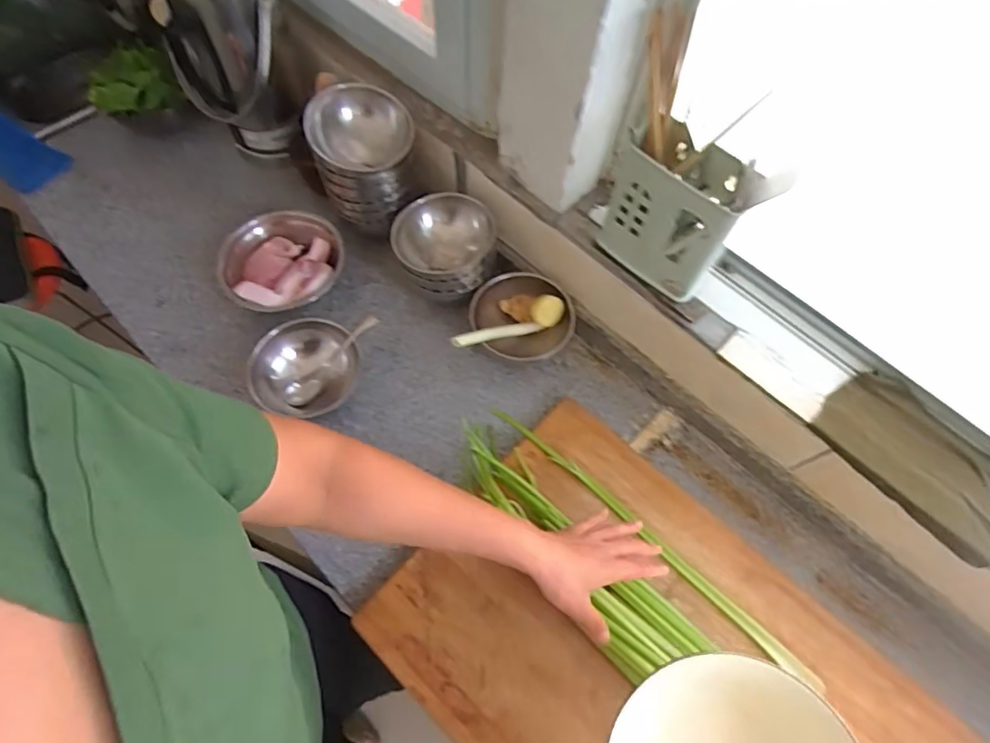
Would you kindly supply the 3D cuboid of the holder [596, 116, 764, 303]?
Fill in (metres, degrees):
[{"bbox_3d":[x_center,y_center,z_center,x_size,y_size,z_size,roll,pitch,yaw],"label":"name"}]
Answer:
[{"bbox_3d":[0.203,-0.181,0.607,0.076,0.156,0.140,-41,71,-20],"label":"holder"}]

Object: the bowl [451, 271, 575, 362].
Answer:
[{"bbox_3d":[0.031,-0.074,0.770,0.154,0.096,0.143,1,63,-2],"label":"bowl"}]

